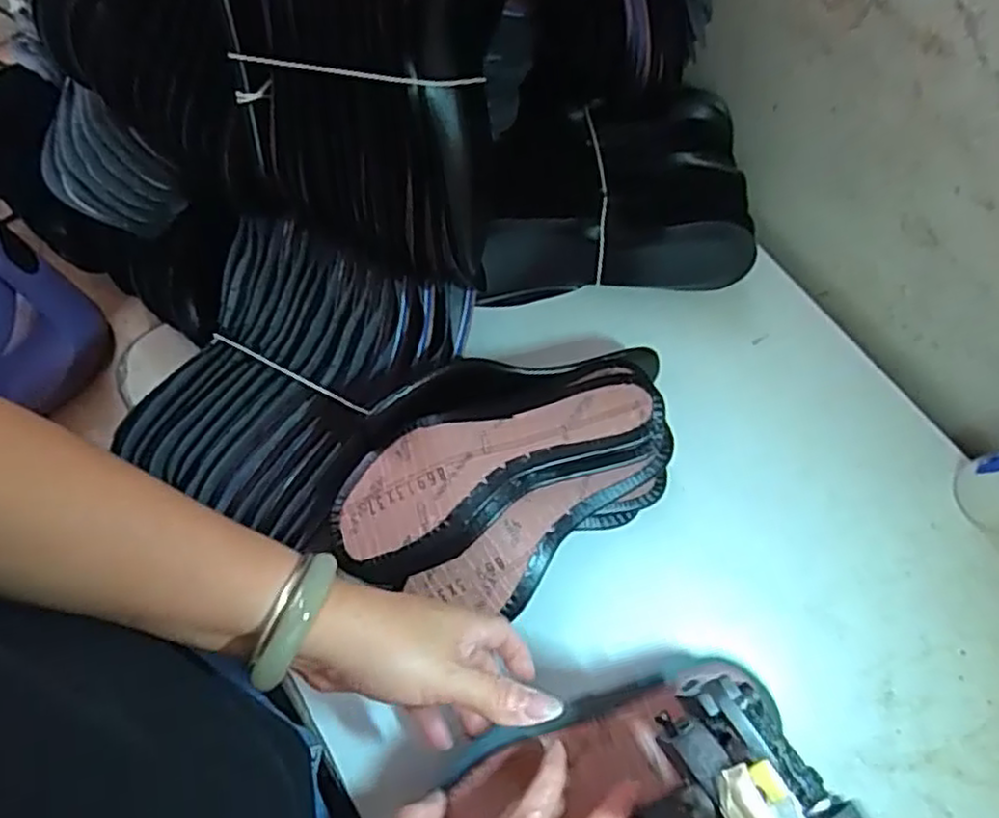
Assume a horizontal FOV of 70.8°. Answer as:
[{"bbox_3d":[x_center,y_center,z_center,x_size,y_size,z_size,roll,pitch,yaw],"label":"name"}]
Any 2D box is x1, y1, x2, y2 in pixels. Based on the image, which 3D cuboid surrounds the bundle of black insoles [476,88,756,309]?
[{"bbox_3d":[0.090,-0.172,0.581,0.208,0.099,0.148,-1,67,3],"label":"bundle of black insoles"}]

